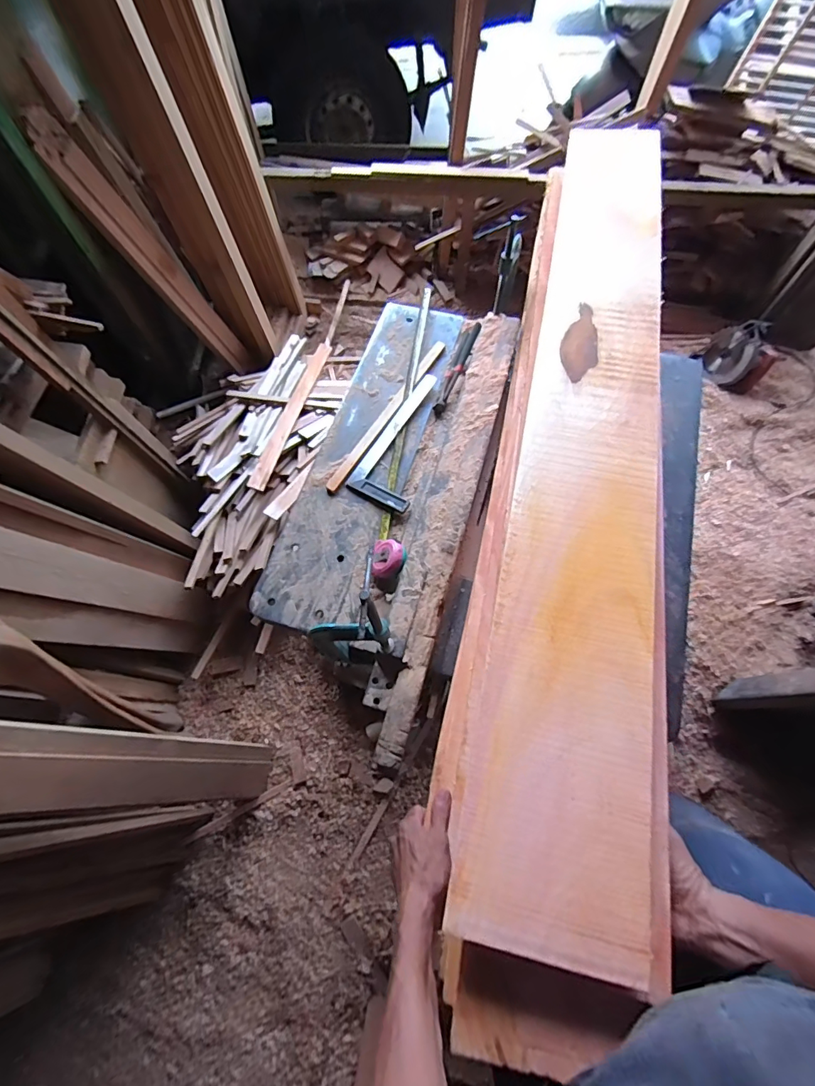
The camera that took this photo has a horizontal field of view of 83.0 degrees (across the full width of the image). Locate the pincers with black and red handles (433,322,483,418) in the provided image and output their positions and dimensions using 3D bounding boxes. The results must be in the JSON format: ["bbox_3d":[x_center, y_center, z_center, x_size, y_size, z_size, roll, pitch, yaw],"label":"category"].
[{"bbox_3d":[0.104,-0.370,0.964,0.043,0.040,0.235,20,69,9],"label":"pincers with black and red handles"}]

